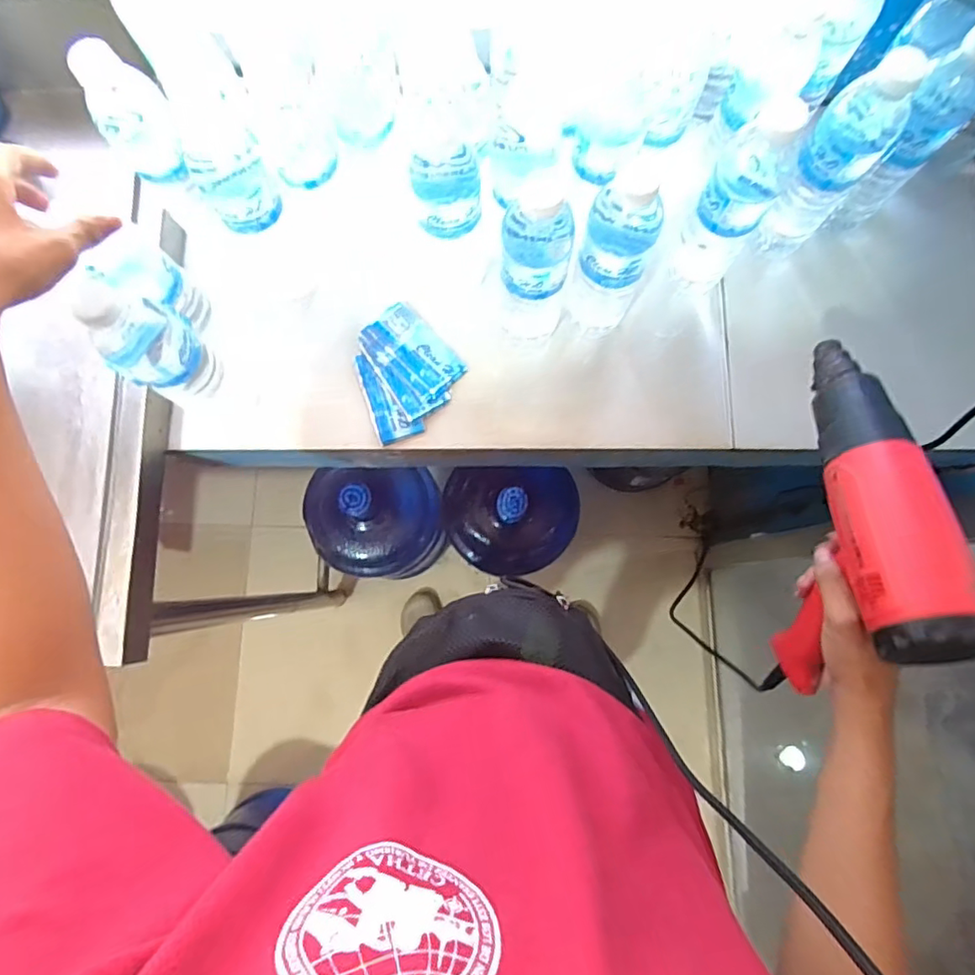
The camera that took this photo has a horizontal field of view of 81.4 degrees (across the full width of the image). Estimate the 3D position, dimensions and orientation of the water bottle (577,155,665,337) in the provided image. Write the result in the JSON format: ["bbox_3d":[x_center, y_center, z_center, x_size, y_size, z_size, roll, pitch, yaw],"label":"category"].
[{"bbox_3d":[0.111,-0.202,0.502,0.058,0.209,0.061,0,80,1],"label":"water bottle"}]

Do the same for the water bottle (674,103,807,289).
[{"bbox_3d":[0.218,-0.247,0.520,0.059,0.200,0.057,40,83,7],"label":"water bottle"}]

